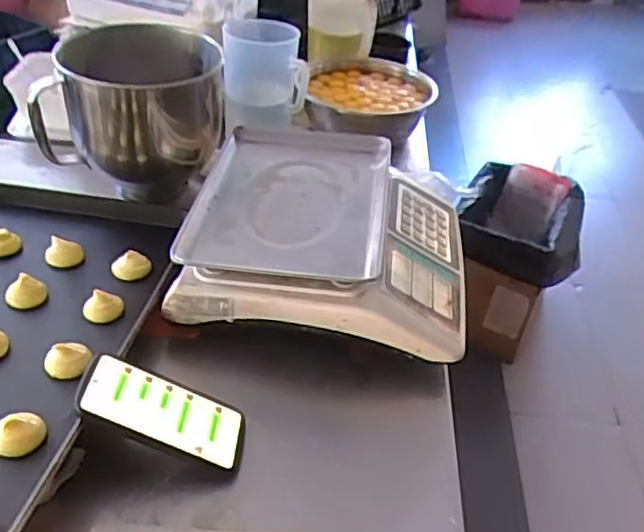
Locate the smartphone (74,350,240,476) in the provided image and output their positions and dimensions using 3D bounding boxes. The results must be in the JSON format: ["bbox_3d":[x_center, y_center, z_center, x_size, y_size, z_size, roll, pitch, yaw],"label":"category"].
[{"bbox_3d":[-0.155,0.144,0.667,0.169,0.016,0.077,27,36,-15],"label":"smartphone"}]

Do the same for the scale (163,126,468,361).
[{"bbox_3d":[0.017,-0.050,0.876,0.342,0.093,0.342,8,39,4],"label":"scale"}]

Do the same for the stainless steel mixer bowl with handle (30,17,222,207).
[{"bbox_3d":[-0.275,-0.218,0.985,0.220,0.206,0.198,7,39,3],"label":"stainless steel mixer bowl with handle"}]

